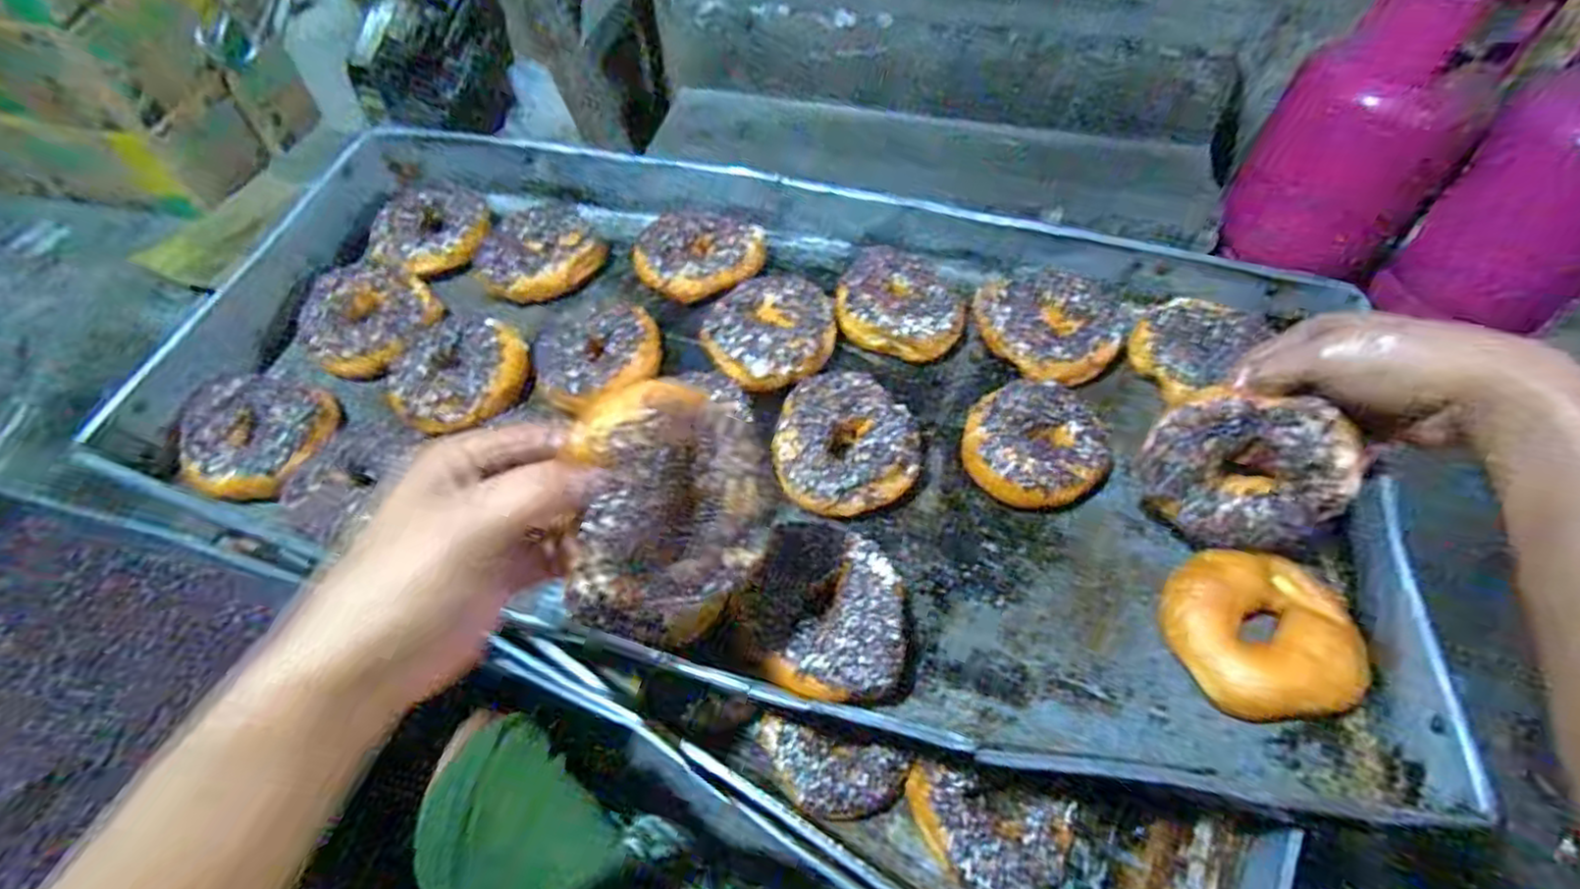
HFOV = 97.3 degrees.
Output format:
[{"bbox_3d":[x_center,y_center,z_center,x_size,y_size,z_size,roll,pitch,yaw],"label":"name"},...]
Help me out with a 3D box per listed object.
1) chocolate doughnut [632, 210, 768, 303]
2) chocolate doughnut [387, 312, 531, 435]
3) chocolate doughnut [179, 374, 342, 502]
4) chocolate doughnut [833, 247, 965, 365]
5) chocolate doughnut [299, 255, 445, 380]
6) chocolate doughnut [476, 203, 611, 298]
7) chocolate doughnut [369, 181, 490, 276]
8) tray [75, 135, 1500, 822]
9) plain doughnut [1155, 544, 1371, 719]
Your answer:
[{"bbox_3d":[-0.079,-0.156,0.567,0.104,0.030,0.082,24,56,17],"label":"chocolate doughnut"},{"bbox_3d":[-0.249,-0.057,0.516,0.107,0.024,0.099,0,53,0],"label":"chocolate doughnut"},{"bbox_3d":[-0.391,-0.007,0.506,0.104,0.035,0.091,7,53,5],"label":"chocolate doughnut"},{"bbox_3d":[0.088,-0.114,0.540,0.096,0.030,0.104,18,55,13],"label":"chocolate doughnut"},{"bbox_3d":[-0.340,-0.105,0.559,0.097,0.027,0.100,-36,61,-24],"label":"chocolate doughnut"},{"bbox_3d":[-0.206,-0.164,0.589,0.095,0.028,0.088,0,53,0],"label":"chocolate doughnut"},{"bbox_3d":[-0.318,-0.193,0.611,0.099,0.028,0.102,-24,56,-17],"label":"chocolate doughnut"},{"bbox_3d":[-0.031,-0.041,0.504,0.797,0.069,0.406,12,54,9],"label":"tray"},{"bbox_3d":[0.269,0.105,0.399,0.089,0.030,0.091,-5,53,-4],"label":"plain doughnut"}]

